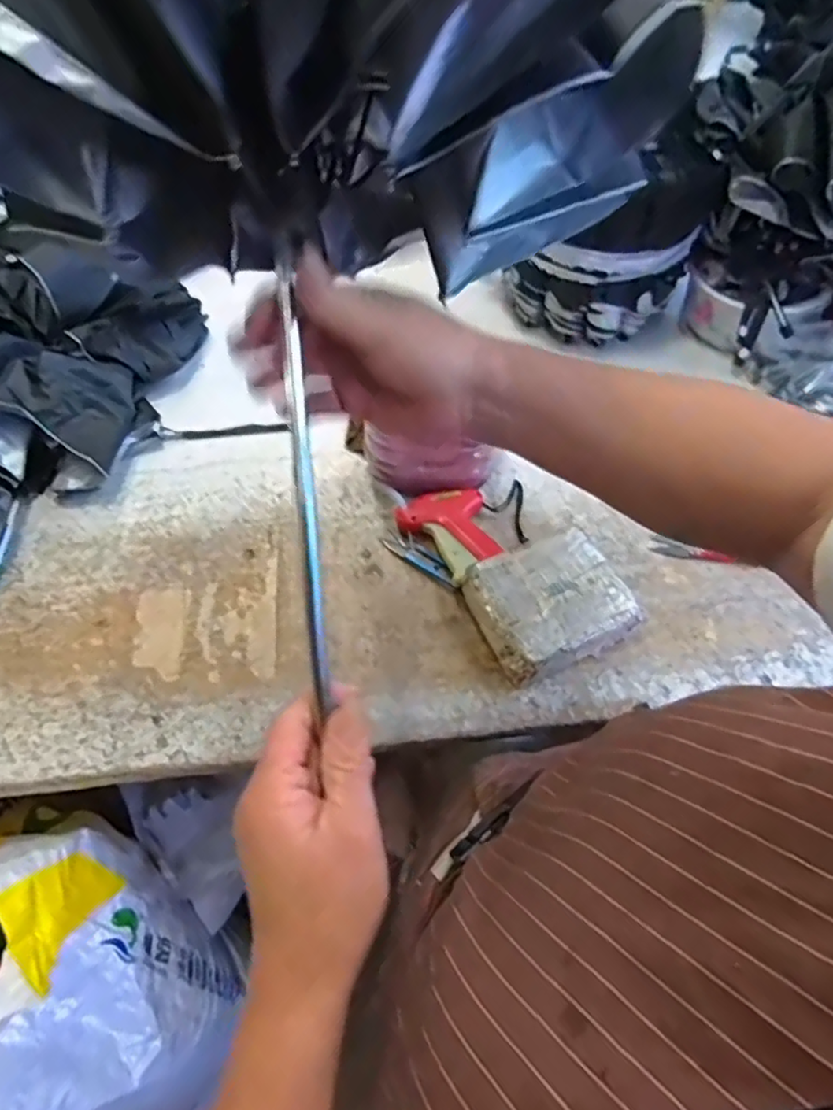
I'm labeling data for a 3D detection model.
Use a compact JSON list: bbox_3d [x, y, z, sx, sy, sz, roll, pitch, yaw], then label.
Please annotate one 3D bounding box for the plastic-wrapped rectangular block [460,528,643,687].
[{"bbox_3d":[0.133,0.050,0.611,0.146,0.051,0.126,-21,57,-11],"label":"plastic-wrapped rectangular block"}]

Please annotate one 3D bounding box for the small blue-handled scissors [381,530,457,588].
[{"bbox_3d":[0.009,0.001,0.671,0.103,0.017,0.028,33,63,23],"label":"small blue-handled scissors"}]

